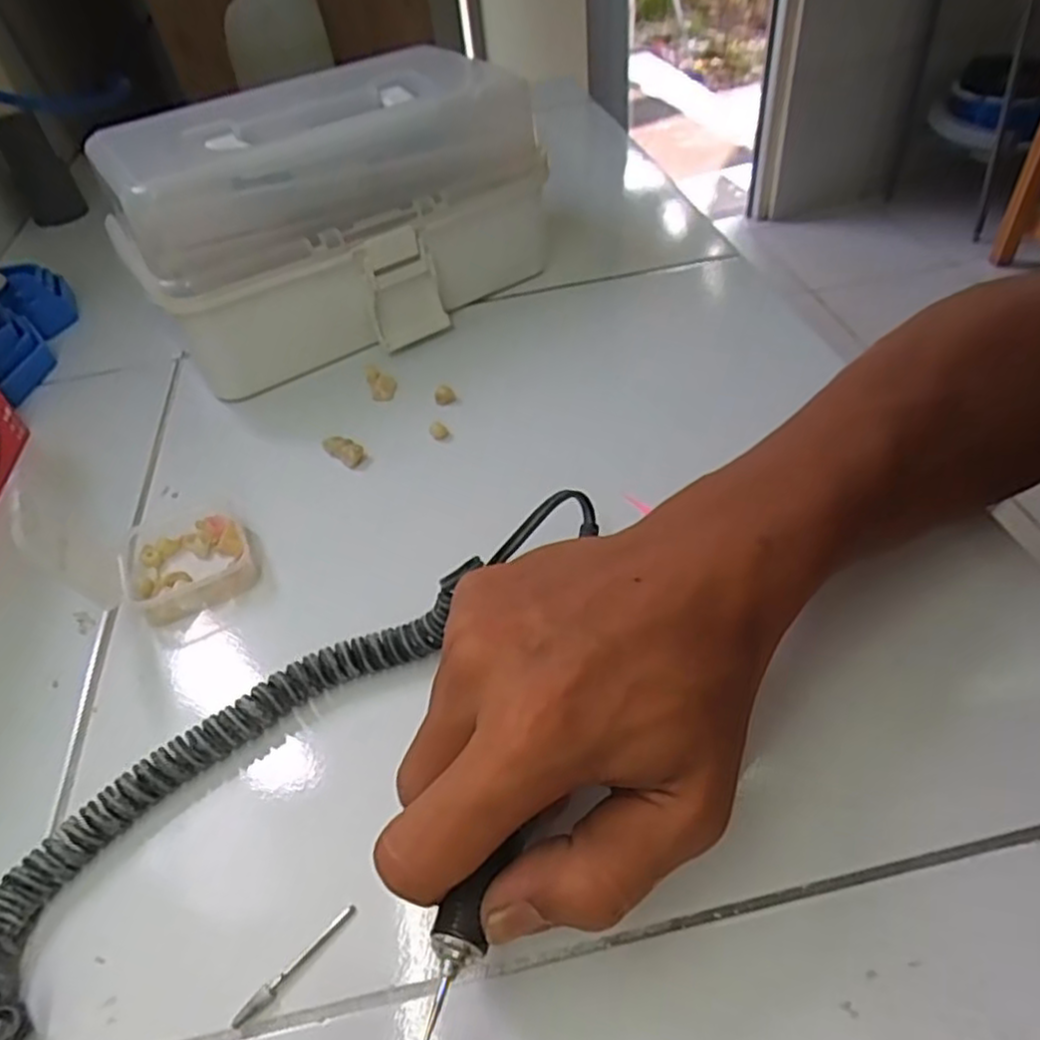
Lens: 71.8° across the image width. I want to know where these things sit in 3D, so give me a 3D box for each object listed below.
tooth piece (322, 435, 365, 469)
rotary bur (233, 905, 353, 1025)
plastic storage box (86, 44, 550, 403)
[{"bbox_3d":[-0.098,-0.038,0.400,0.025,0.011,0.011,25,55,26],"label":"tooth piece"},{"bbox_3d":[-0.070,0.139,0.224,0.043,0.004,0.005,-38,54,-25],"label":"rotary bur"},{"bbox_3d":[-0.113,-0.199,0.466,0.261,0.127,0.129,-29,51,-19],"label":"plastic storage box"}]

